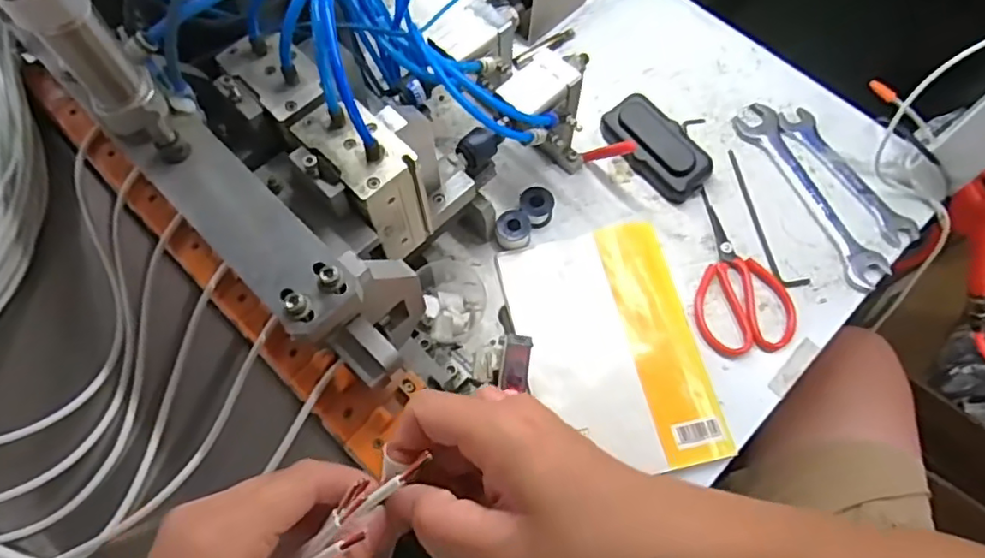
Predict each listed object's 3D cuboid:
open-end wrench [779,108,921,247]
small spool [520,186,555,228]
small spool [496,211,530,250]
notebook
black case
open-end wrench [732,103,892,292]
[{"bbox_3d":[0.322,-0.096,0.555,0.032,0.006,0.156,-26,70,-11],"label":"open-end wrench"},{"bbox_3d":[0.039,-0.063,0.536,0.029,0.027,0.026,11,67,4],"label":"small spool"},{"bbox_3d":[0.019,-0.043,0.533,0.029,0.023,0.032,2,67,0],"label":"small spool"},{"bbox_3d":[0.096,0.054,0.494,0.136,0.008,0.201,-13,68,-6],"label":"notebook"},{"bbox_3d":[0.148,-0.120,0.556,0.045,0.033,0.105,-38,72,-15],"label":"black case"},{"bbox_3d":[0.284,-0.080,0.550,0.038,0.006,0.196,-22,69,-9],"label":"open-end wrench"}]

